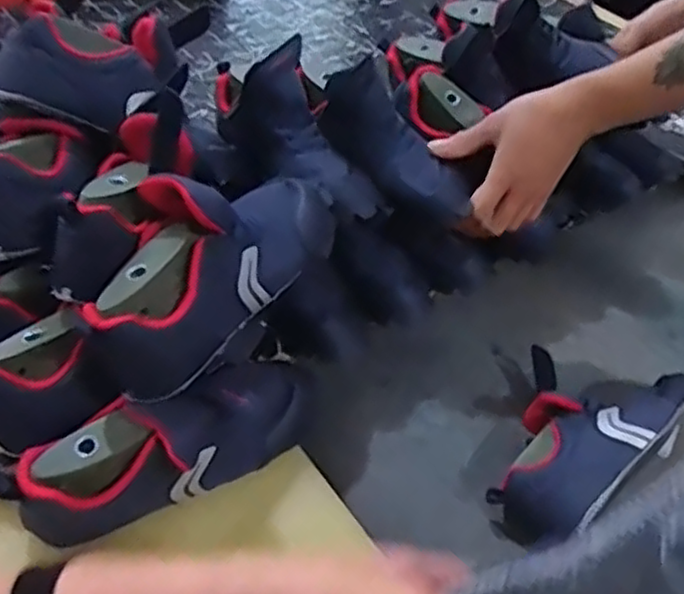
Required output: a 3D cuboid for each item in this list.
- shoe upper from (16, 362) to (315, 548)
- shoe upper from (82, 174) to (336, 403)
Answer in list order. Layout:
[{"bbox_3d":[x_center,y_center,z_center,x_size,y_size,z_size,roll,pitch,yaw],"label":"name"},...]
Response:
[{"bbox_3d":[-0.122,0.108,0.535,0.237,0.094,0.071,-25,54,-28],"label":"shoe upper"},{"bbox_3d":[-0.090,-0.035,0.533,0.090,0.100,0.228,31,50,21],"label":"shoe upper"}]

